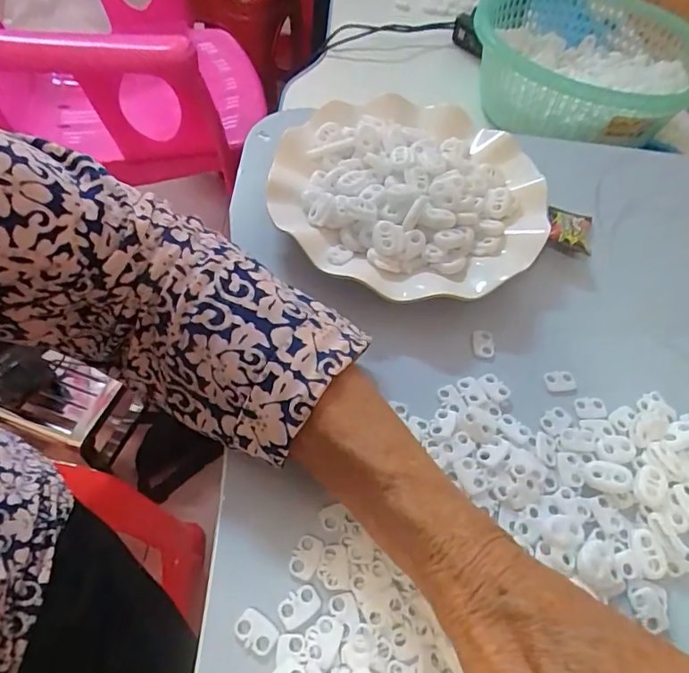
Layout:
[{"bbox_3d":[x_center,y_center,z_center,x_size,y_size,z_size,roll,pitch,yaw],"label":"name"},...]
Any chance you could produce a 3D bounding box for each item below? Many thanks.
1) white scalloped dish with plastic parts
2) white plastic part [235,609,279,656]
[{"bbox_3d":[0.044,-0.094,0.353,0.179,0.050,0.180,1,53,-2],"label":"white scalloped dish with plastic parts"},{"bbox_3d":[-0.037,0.124,0.213,0.018,0.004,0.012,31,59,11],"label":"white plastic part"}]

